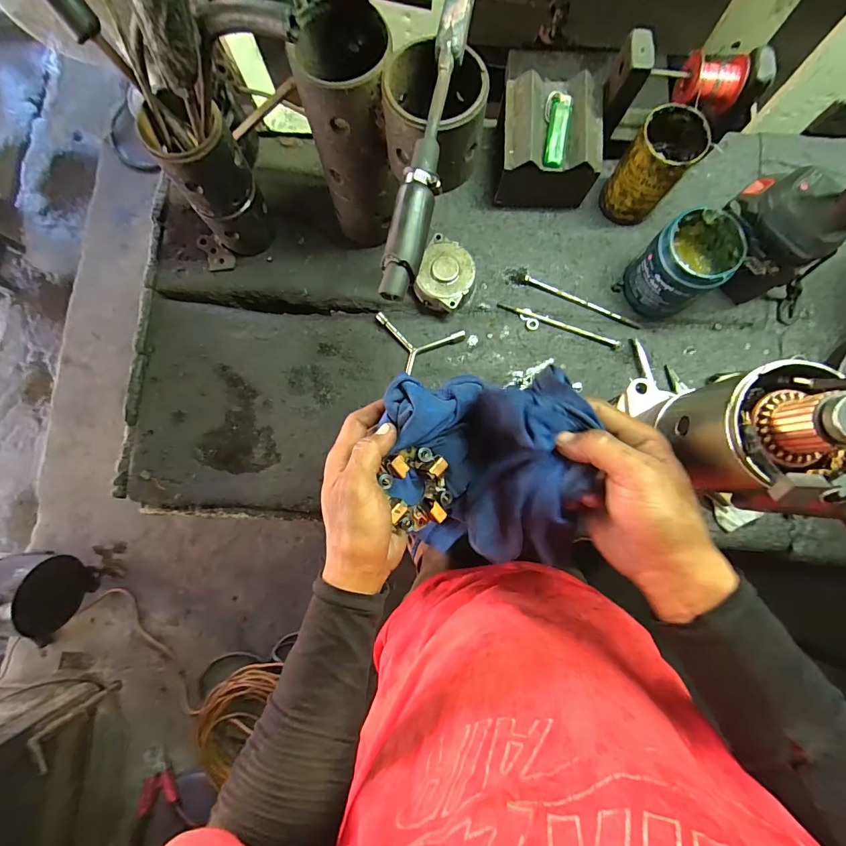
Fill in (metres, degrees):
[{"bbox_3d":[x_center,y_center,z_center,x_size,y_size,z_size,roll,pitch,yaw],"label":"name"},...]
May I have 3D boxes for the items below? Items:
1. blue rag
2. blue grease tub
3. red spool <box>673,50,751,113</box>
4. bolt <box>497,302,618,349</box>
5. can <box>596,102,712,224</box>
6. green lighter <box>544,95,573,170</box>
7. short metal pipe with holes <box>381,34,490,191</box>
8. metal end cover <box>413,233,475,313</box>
[{"bbox_3d":[0.049,0.042,0.353,0.146,0.151,0.165,-5,82,0],"label":"blue rag"},{"bbox_3d":[0.316,-0.190,0.497,0.094,0.103,0.087,0,82,0],"label":"blue grease tub"},{"bbox_3d":[0.325,-0.386,0.458,0.063,0.041,0.043,5,82,1],"label":"red spool"},{"bbox_3d":[0.180,-0.130,0.534,0.166,0.008,0.008,20,82,3],"label":"bolt"},{"bbox_3d":[0.283,-0.317,0.506,0.072,0.113,0.074,0,82,0],"label":"can"},{"bbox_3d":[0.162,-0.350,0.484,0.025,0.019,0.081,9,82,2],"label":"green lighter"},{"bbox_3d":[0.006,-0.267,0.365,0.095,0.090,0.089,0,82,0],"label":"short metal pipe with holes"},{"bbox_3d":[0.031,-0.190,0.526,0.072,0.033,0.080,29,83,4],"label":"metal end cover"}]

